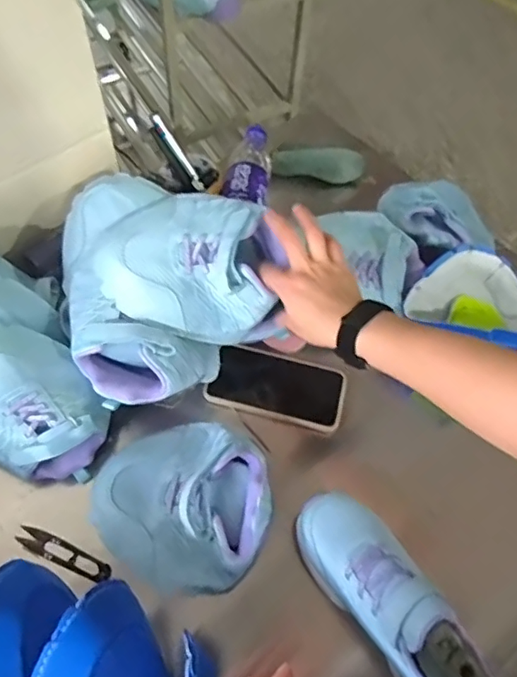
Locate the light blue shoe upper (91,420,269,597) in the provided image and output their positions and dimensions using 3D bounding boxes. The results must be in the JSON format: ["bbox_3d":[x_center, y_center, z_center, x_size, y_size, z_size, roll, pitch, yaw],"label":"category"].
[{"bbox_3d":[-0.074,0.157,0.534,0.174,0.063,0.158,28,63,12],"label":"light blue shoe upper"}]

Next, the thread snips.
[{"bbox_3d":[-0.195,0.217,0.536,0.104,0.011,0.021,21,62,8],"label":"thread snips"}]

